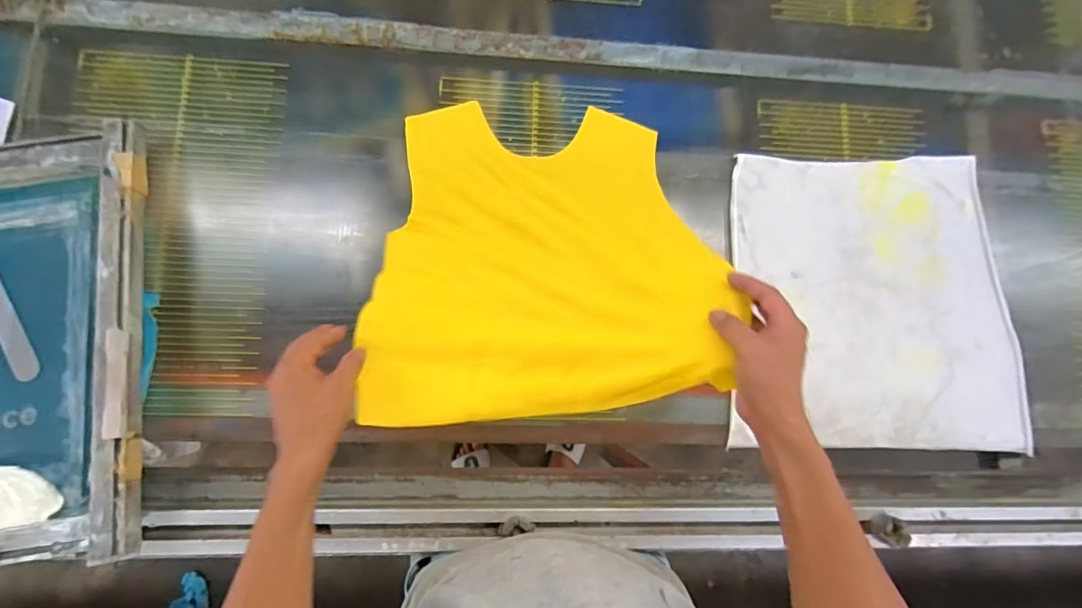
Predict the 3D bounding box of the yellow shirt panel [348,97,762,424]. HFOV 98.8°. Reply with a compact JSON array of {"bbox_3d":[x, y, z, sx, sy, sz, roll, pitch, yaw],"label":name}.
[{"bbox_3d":[-0.007,-0.077,0.585,0.397,0.067,0.415,-5,63,4],"label":"yellow shirt panel"}]

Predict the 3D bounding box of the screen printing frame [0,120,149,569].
[{"bbox_3d":[-0.675,0.065,0.542,0.399,0.054,0.544,-9,78,-8],"label":"screen printing frame"}]

